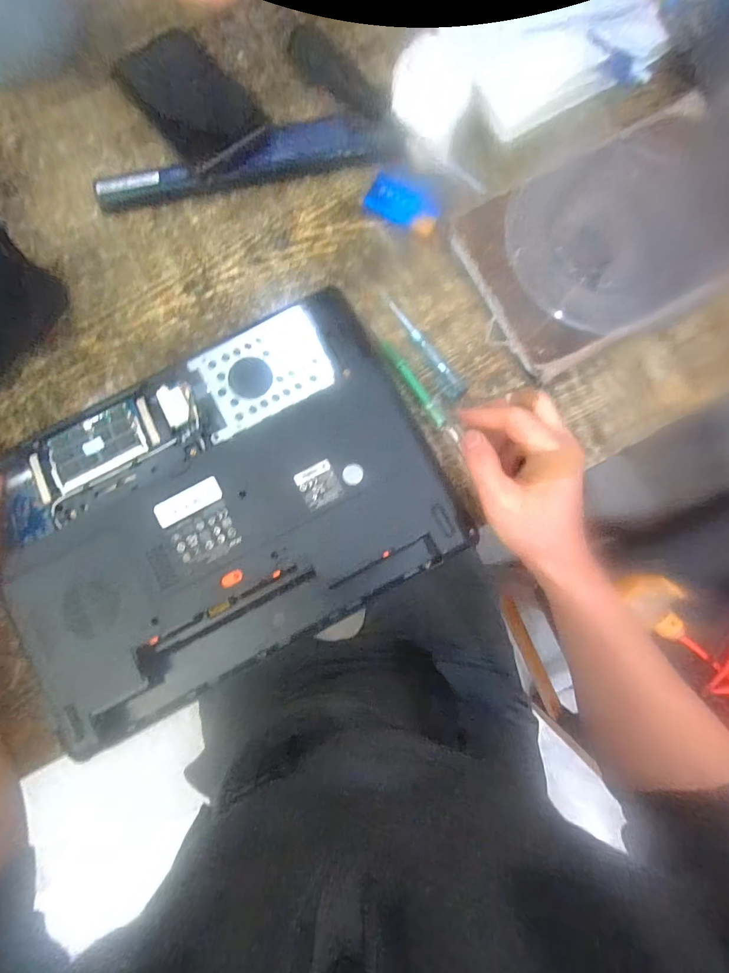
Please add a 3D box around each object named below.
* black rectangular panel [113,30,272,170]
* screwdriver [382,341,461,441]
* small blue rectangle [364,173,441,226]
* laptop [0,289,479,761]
[{"bbox_3d":[-0.159,-0.361,0.389,0.081,0.012,0.140,-39,84,-5],"label":"black rectangular panel"},{"bbox_3d":[0.045,-0.077,0.341,0.011,0.007,0.099,-34,85,-7],"label":"screwdriver"},{"bbox_3d":[0.033,-0.248,0.368,0.064,0.008,0.033,32,83,4],"label":"small blue rectangle"},{"bbox_3d":[-0.112,0.013,0.320,0.325,0.034,0.234,-27,80,-6],"label":"laptop"}]

